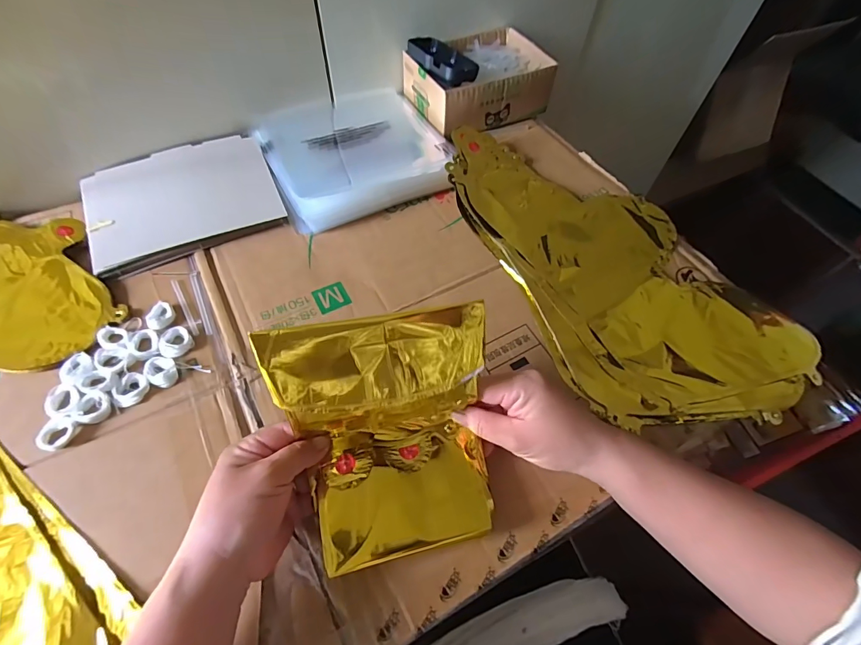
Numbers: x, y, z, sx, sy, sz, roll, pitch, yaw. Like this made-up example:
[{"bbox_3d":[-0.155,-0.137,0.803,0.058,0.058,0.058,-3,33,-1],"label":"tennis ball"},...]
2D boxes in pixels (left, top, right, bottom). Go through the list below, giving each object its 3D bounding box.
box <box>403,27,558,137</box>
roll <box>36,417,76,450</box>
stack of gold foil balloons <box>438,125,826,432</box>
[{"bbox_3d":[0.069,-0.351,0.593,0.187,0.074,0.139,-24,63,-16],"label":"box"},{"bbox_3d":[-0.309,0.092,0.341,0.027,0.010,0.026,1,58,-2],"label":"roll"},{"bbox_3d":[0.202,-0.085,0.467,0.248,0.031,0.416,-19,62,-14],"label":"stack of gold foil balloons"}]

